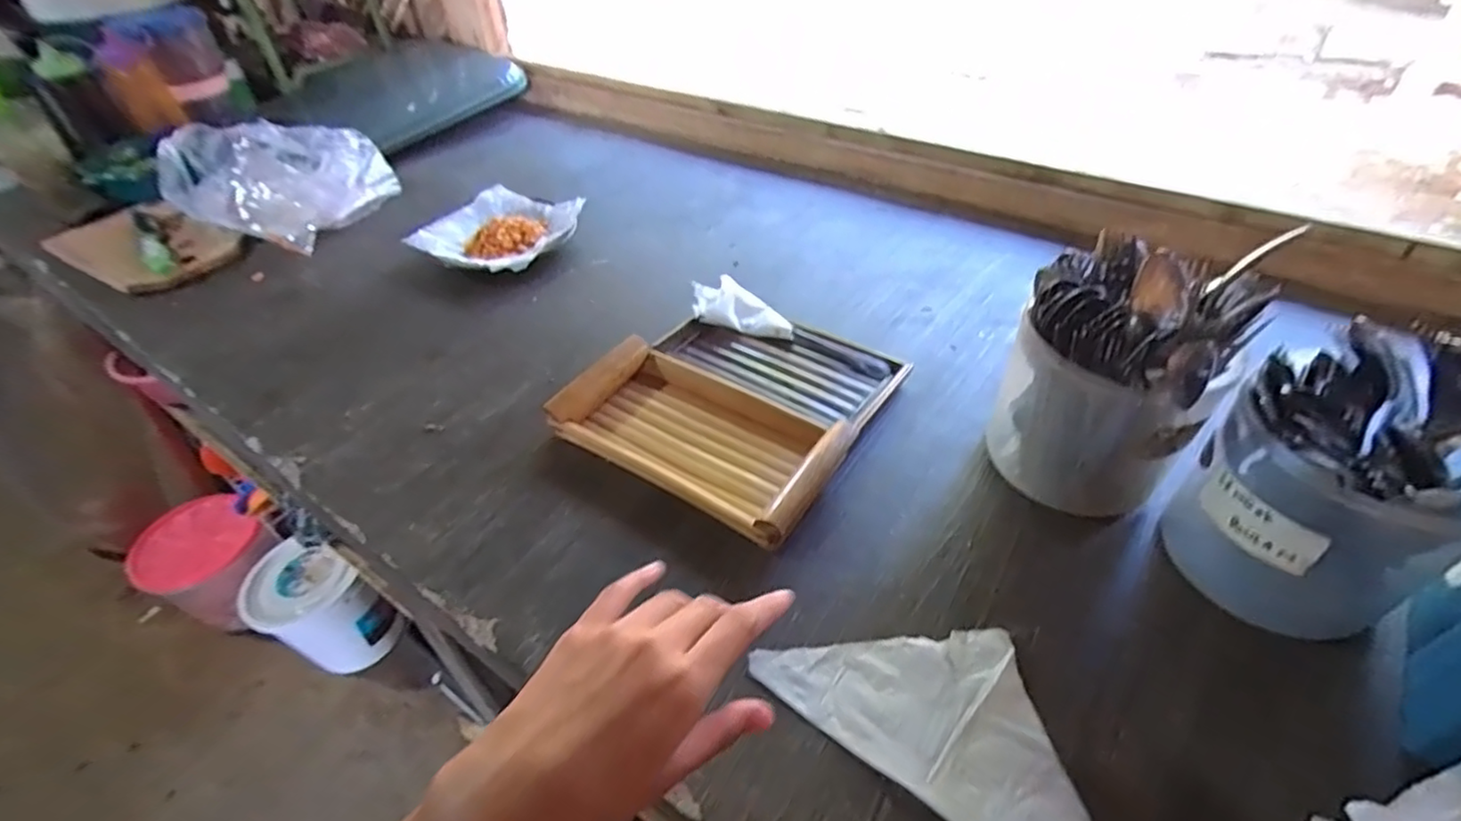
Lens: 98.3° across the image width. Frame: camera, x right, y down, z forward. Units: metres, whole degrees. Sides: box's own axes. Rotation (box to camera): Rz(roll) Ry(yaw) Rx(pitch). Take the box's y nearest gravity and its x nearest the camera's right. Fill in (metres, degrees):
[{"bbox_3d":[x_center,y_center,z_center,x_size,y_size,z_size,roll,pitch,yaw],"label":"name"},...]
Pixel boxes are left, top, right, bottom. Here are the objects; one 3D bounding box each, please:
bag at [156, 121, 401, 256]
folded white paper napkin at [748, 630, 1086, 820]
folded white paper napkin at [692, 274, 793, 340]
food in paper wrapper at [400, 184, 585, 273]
[{"bbox_3d":[-0.639,-0.340,0.904,0.244,0.104,0.212,15,47,17],"label":"bag"},{"bbox_3d":[0.139,0.188,0.394,0.226,0.006,0.115,26,53,26],"label":"folded white paper napkin"},{"bbox_3d":[0.013,-0.104,0.672,0.113,0.030,0.052,23,50,6],"label":"folded white paper napkin"},{"bbox_3d":[-0.294,-0.235,0.823,0.163,0.030,0.185,19,48,21],"label":"food in paper wrapper"}]

